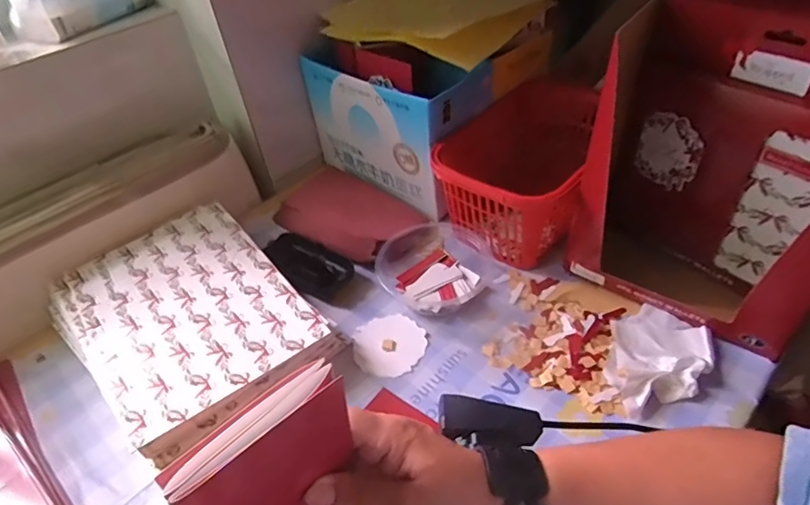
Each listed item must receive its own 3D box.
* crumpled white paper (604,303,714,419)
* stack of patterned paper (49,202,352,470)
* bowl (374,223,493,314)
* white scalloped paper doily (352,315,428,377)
[{"bbox_3d":[0.219,0.091,0.437,0.078,0.017,0.114,13,47,18],"label":"crumpled white paper"},{"bbox_3d":[-0.212,0.061,0.499,0.187,0.045,0.258,-36,52,-28],"label":"stack of patterned paper"},{"bbox_3d":[0.033,0.012,0.535,0.112,0.037,0.116,-3,44,2],"label":"bowl"},{"bbox_3d":[-0.014,0.089,0.486,0.068,0.004,0.068,-10,45,3],"label":"white scalloped paper doily"}]

